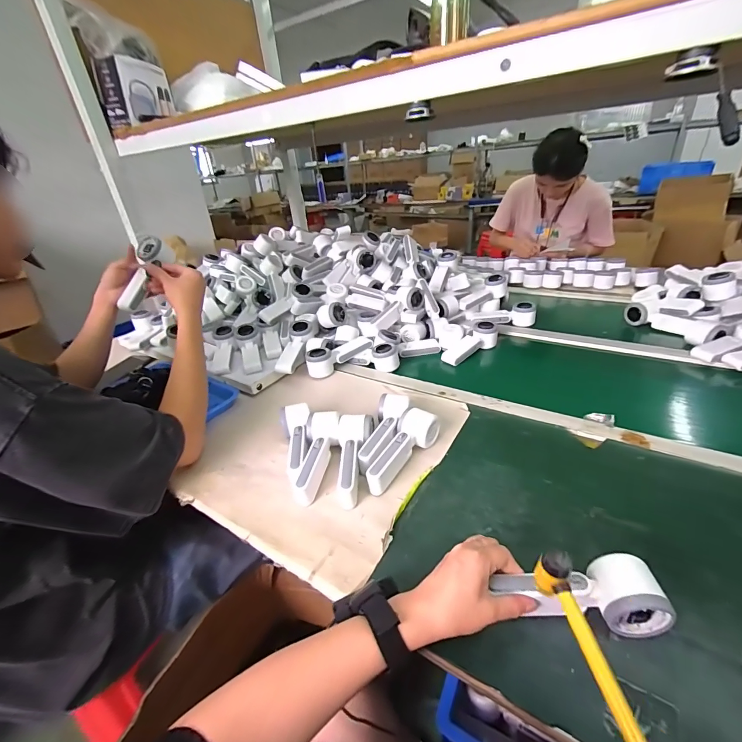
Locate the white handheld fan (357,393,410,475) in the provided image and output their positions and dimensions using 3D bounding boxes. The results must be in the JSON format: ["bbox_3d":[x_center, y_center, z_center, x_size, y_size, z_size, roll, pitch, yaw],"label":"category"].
[{"bbox_3d":[0.019,0.104,0.596,0.045,0.054,0.157,8,32,23],"label":"white handheld fan"}]

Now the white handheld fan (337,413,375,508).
[{"bbox_3d":[-0.026,0.134,0.557,0.057,0.049,0.155,-3,29,4],"label":"white handheld fan"}]

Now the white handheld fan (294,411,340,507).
[{"bbox_3d":[-0.088,0.131,0.568,0.054,0.051,0.152,2,47,12],"label":"white handheld fan"}]

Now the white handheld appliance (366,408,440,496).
[{"bbox_3d":[0.051,0.123,0.559,0.058,0.052,0.158,11,34,28],"label":"white handheld appliance"}]

